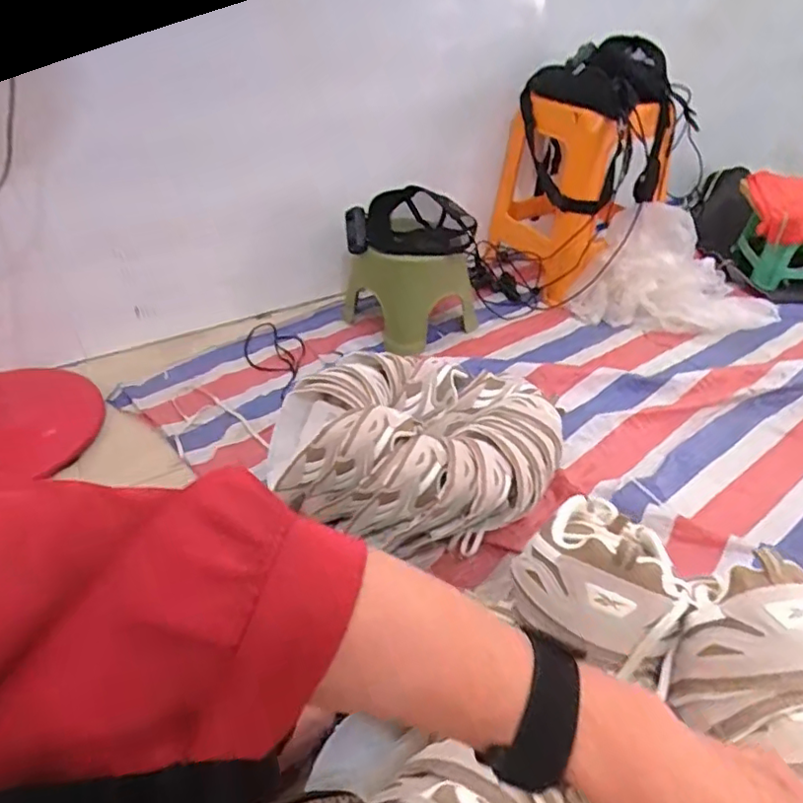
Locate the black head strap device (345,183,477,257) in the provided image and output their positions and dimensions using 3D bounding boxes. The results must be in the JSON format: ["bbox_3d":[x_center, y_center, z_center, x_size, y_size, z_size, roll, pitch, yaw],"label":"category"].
[{"bbox_3d":[0.019,-0.442,1.461,0.314,0.171,0.139,-4,39,-4],"label":"black head strap device"}]

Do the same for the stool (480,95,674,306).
[{"bbox_3d":[0.455,-0.585,1.616,0.459,0.550,0.334,21,43,25],"label":"stool"}]

